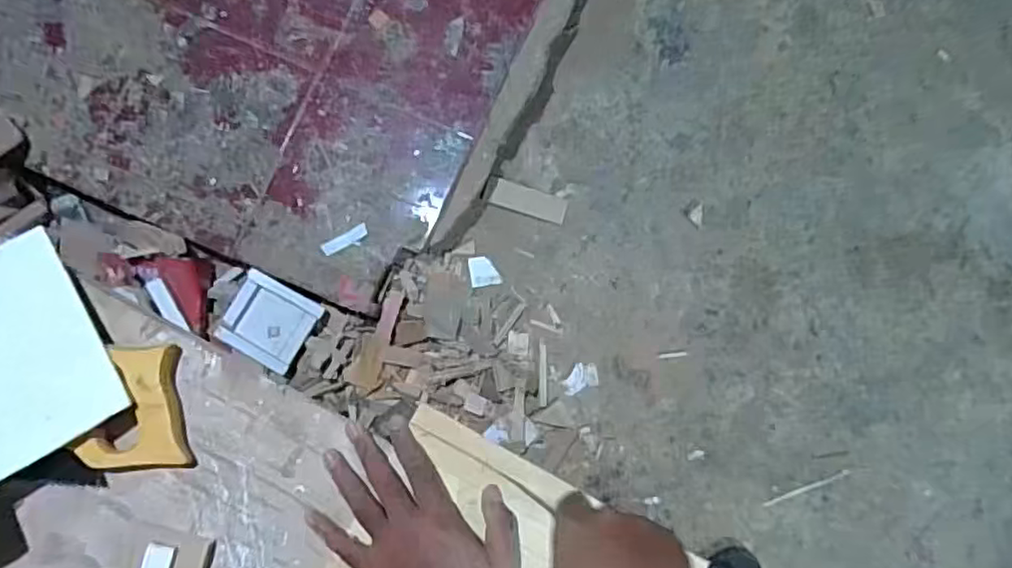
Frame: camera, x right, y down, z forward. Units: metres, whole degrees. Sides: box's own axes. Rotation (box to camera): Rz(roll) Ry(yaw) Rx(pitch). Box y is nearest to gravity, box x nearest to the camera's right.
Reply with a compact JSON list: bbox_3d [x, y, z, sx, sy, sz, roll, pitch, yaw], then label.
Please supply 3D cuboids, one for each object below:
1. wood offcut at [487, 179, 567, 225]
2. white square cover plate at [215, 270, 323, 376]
[{"bbox_3d":[0.046,-0.159,1.246,0.144,0.011,0.050,17,85,1],"label":"wood offcut"},{"bbox_3d":[-0.422,0.065,1.158,0.141,0.030,0.132,32,86,-12],"label":"white square cover plate"}]

